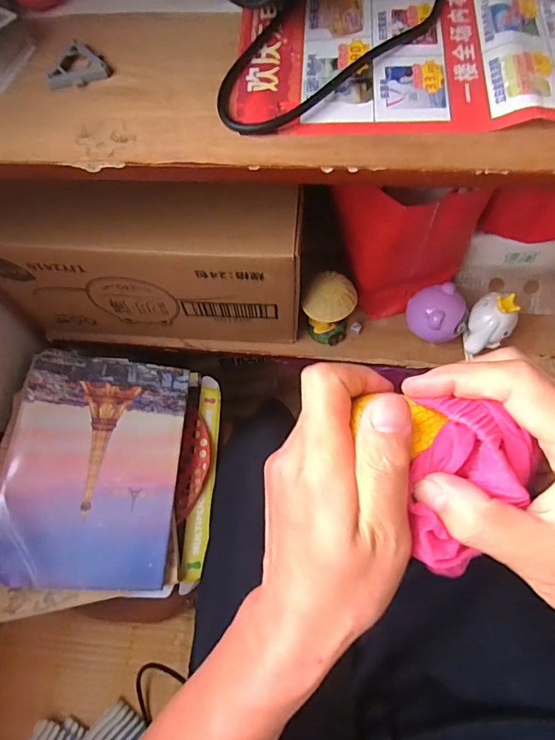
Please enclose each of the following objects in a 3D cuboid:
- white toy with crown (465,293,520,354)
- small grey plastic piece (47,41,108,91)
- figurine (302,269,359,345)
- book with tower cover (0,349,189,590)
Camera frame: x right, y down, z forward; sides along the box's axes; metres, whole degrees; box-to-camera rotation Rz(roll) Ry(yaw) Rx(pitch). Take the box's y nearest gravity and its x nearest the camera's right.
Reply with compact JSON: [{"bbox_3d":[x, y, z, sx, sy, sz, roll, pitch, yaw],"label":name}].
[{"bbox_3d":[0.255,-0.057,0.533,0.055,0.061,0.054,-1,67,2],"label":"white toy with crown"},{"bbox_3d":[-0.159,-0.238,0.344,0.044,0.009,0.040,-19,68,-6],"label":"small grey plastic piece"},{"bbox_3d":[0.061,-0.067,0.538,0.056,0.104,0.049,18,69,9],"label":"figurine"},{"bbox_3d":[-0.205,0.104,0.496,0.182,0.012,0.252,7,65,-12],"label":"book with tower cover"}]

